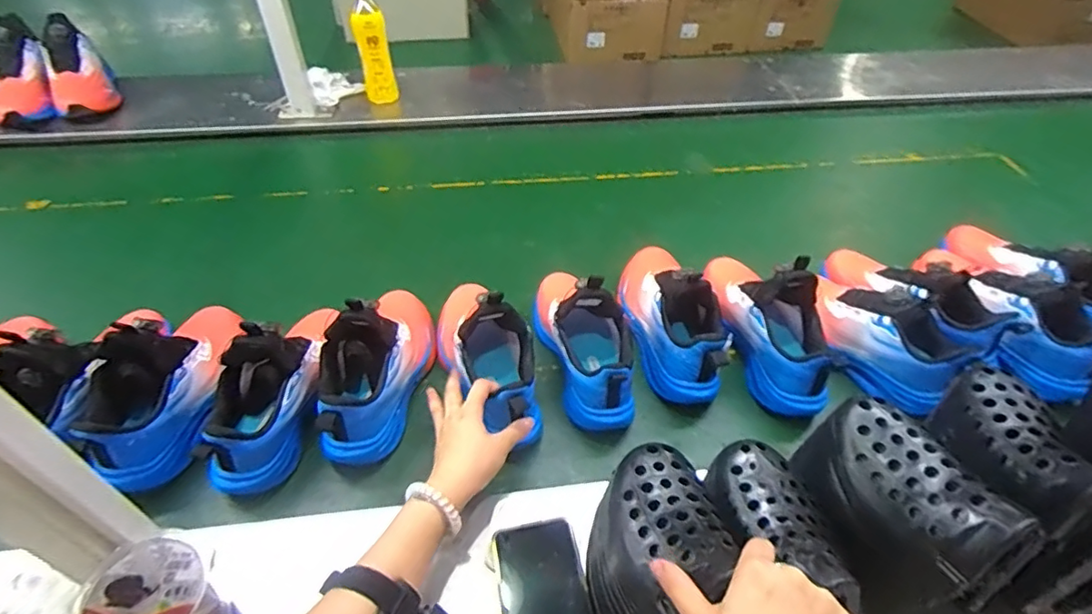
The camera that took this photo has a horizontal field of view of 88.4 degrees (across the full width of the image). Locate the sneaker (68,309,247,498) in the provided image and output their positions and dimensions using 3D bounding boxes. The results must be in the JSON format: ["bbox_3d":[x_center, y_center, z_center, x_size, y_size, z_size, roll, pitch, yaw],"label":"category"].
[{"bbox_3d":[-0.419,0.067,0.596,0.091,0.129,0.213,-5,45,-6],"label":"sneaker"}]

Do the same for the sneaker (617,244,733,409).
[{"bbox_3d":[0.150,-0.003,0.716,0.110,0.118,0.249,-7,45,-8],"label":"sneaker"}]

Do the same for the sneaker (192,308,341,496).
[{"bbox_3d":[-0.298,0.071,0.618,0.090,0.143,0.232,-1,45,-2],"label":"sneaker"}]

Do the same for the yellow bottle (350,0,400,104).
[{"bbox_3d":[-0.329,-0.498,1.071,0.060,0.203,0.057,-12,46,-13],"label":"yellow bottle"}]

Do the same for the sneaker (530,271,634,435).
[{"bbox_3d":[0.047,0.020,0.658,0.082,0.127,0.211,-11,46,-12],"label":"sneaker"}]

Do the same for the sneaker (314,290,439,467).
[{"bbox_3d":[-0.191,0.046,0.627,0.083,0.133,0.222,8,45,7],"label":"sneaker"}]

